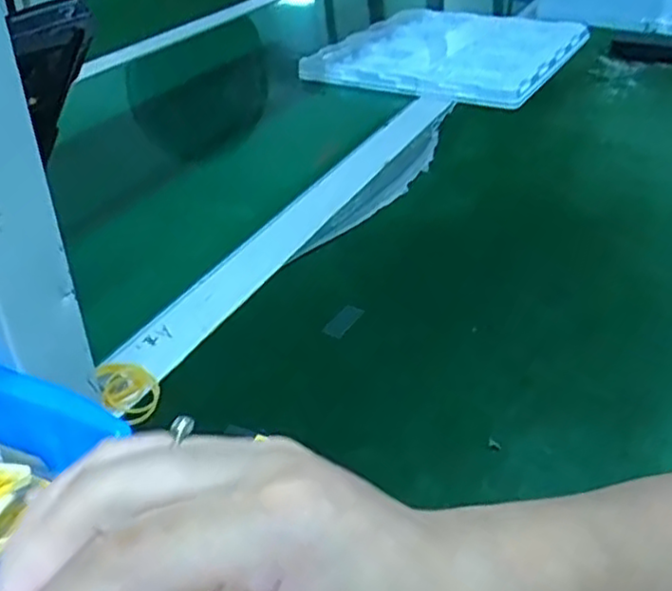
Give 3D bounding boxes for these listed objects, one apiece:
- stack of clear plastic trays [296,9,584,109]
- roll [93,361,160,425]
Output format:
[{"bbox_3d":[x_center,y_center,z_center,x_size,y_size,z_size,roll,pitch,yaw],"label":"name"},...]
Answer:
[{"bbox_3d":[0.138,-0.305,0.886,0.287,0.037,0.275,17,37,28],"label":"stack of clear plastic trays"},{"bbox_3d":[-0.119,0.053,0.408,0.030,0.012,0.049,-17,38,-23],"label":"roll"}]

